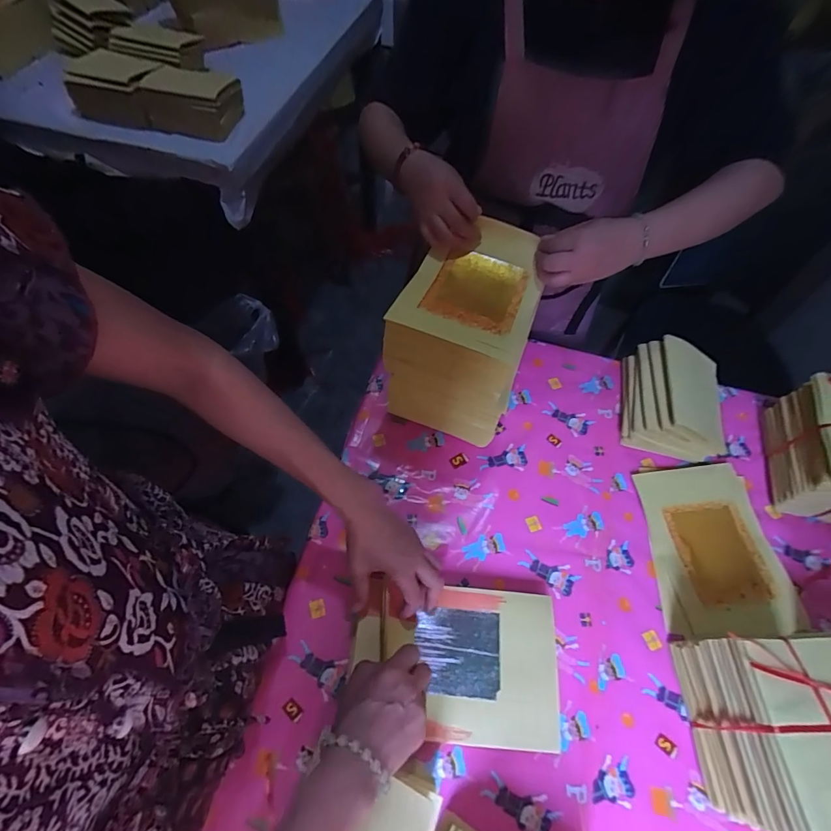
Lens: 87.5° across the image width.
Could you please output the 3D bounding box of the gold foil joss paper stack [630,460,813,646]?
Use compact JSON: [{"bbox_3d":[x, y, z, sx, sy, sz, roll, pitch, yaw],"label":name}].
[{"bbox_3d":[0.416,0.180,0.602,0.175,0.015,0.227,1,61,-2],"label":"gold foil joss paper stack"}]

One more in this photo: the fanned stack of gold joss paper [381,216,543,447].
[{"bbox_3d":[0.080,-0.117,0.619,0.166,0.192,0.227,24,63,12],"label":"fanned stack of gold joss paper"}]

